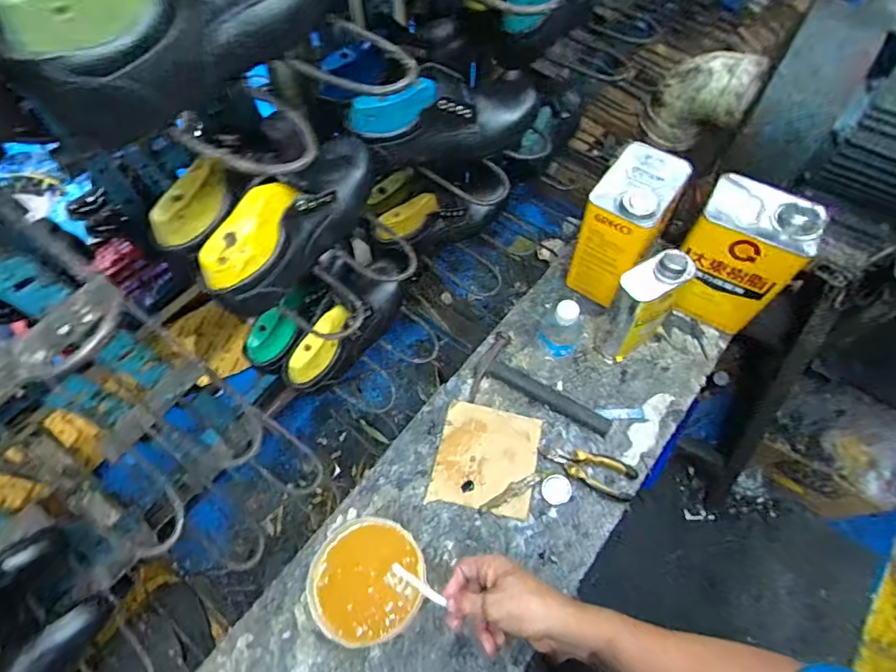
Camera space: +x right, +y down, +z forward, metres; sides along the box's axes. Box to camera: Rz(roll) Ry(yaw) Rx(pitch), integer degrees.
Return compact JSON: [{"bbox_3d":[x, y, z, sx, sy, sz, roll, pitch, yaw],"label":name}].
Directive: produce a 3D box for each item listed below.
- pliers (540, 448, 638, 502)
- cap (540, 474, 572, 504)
[{"bbox_3d":[0.220,0.199,0.762,0.140,0.023,0.062,26,66,12],"label":"pliers"},{"bbox_3d":[0.166,0.235,0.754,0.045,0.004,0.042,0,63,0],"label":"cap"}]

